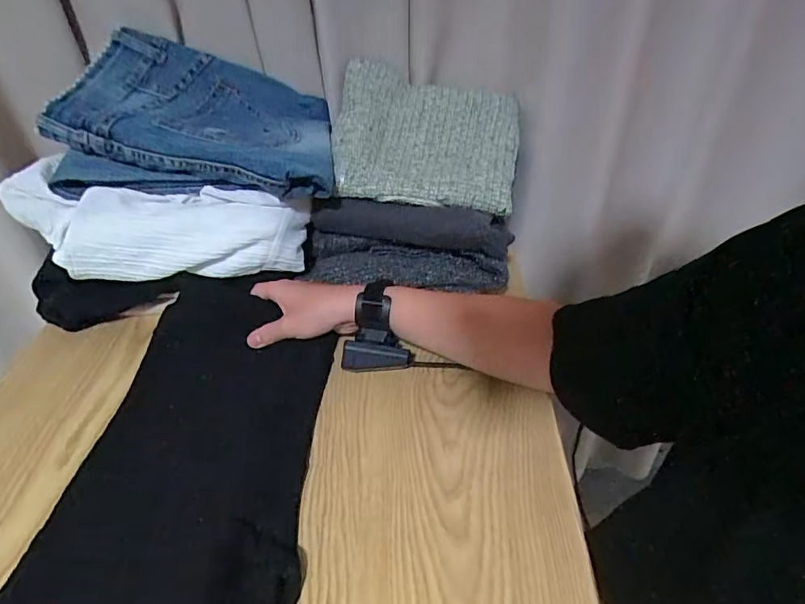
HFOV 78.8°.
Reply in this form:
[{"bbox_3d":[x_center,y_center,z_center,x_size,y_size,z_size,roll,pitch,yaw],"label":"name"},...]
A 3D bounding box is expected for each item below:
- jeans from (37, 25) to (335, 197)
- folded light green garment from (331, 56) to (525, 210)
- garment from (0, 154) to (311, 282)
[{"bbox_3d":[-0.221,-0.234,0.587,0.311,0.079,0.221,17,44,-2],"label":"jeans"},{"bbox_3d":[0.034,-0.217,0.619,0.236,0.061,0.212,6,56,0],"label":"folded light green garment"},{"bbox_3d":[-0.281,-0.081,0.550,0.332,0.090,0.137,1,39,2],"label":"garment"}]

